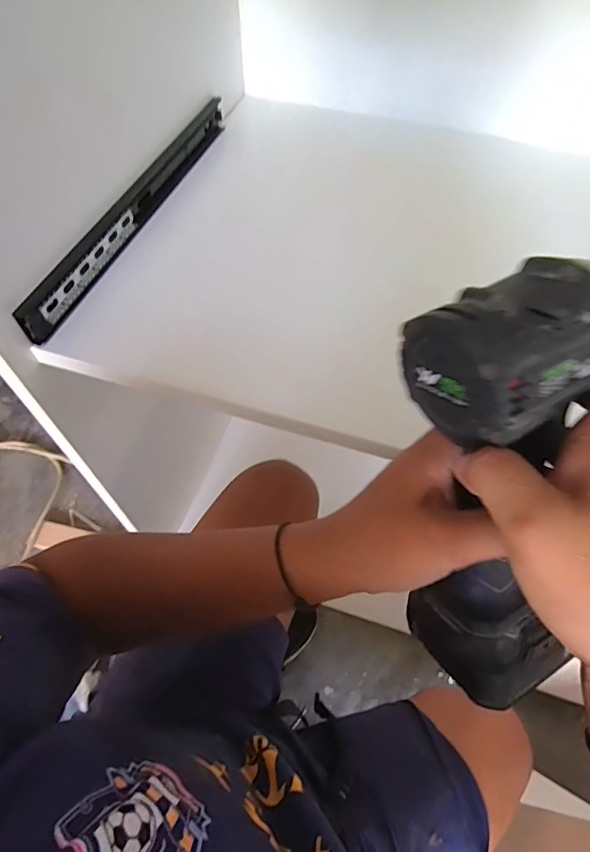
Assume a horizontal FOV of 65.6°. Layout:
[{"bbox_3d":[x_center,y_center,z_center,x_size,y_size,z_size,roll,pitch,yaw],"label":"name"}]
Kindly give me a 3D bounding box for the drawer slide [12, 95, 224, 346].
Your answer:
[{"bbox_3d":[-0.156,-0.235,0.474,0.009,0.035,0.391,6,56,22],"label":"drawer slide"}]

